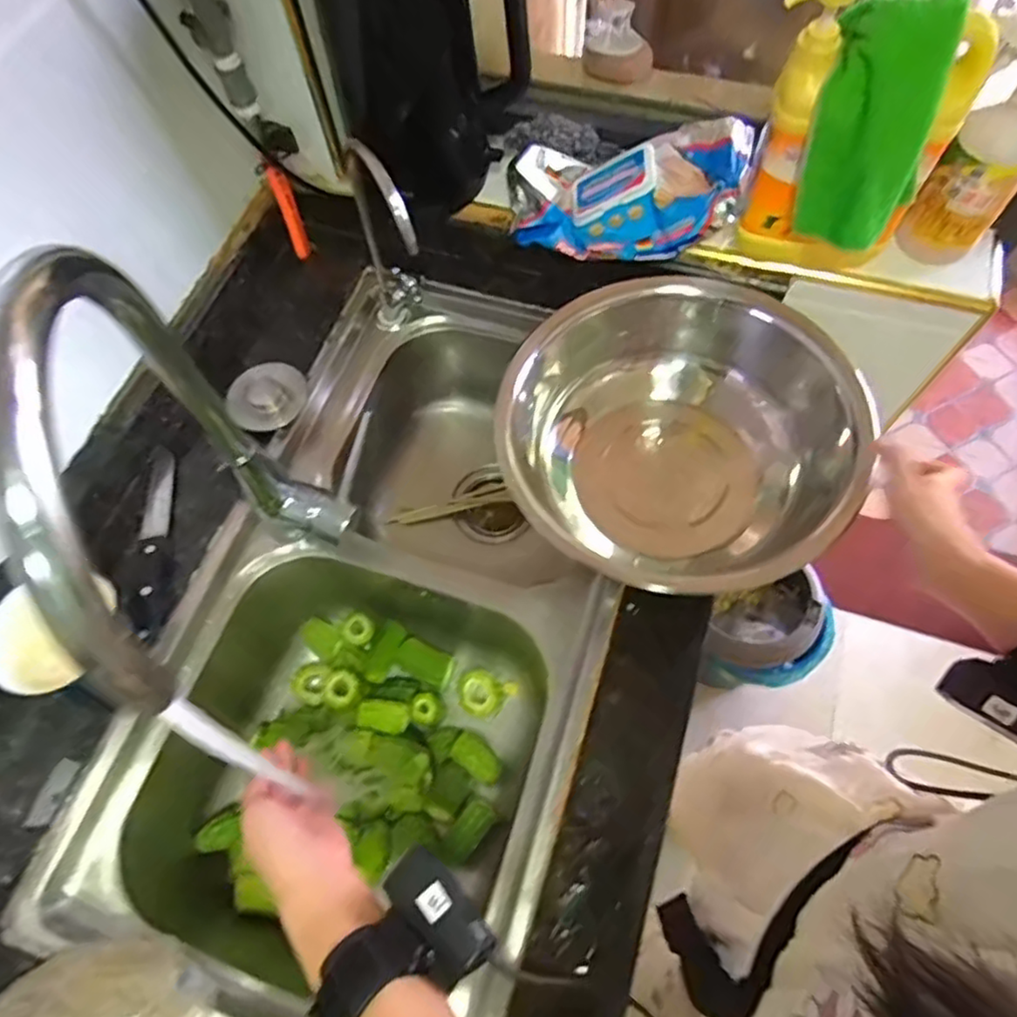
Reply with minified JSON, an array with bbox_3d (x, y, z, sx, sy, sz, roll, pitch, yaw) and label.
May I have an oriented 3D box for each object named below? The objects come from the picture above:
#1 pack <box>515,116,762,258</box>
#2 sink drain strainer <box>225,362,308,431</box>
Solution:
[{"bbox_3d":[0.130,-0.337,0.689,0.232,0.076,0.129,5,66,5],"label":"pack"},{"bbox_3d":[-0.257,-0.119,0.696,0.085,0.021,0.064,-38,113,-21],"label":"sink drain strainer"}]

